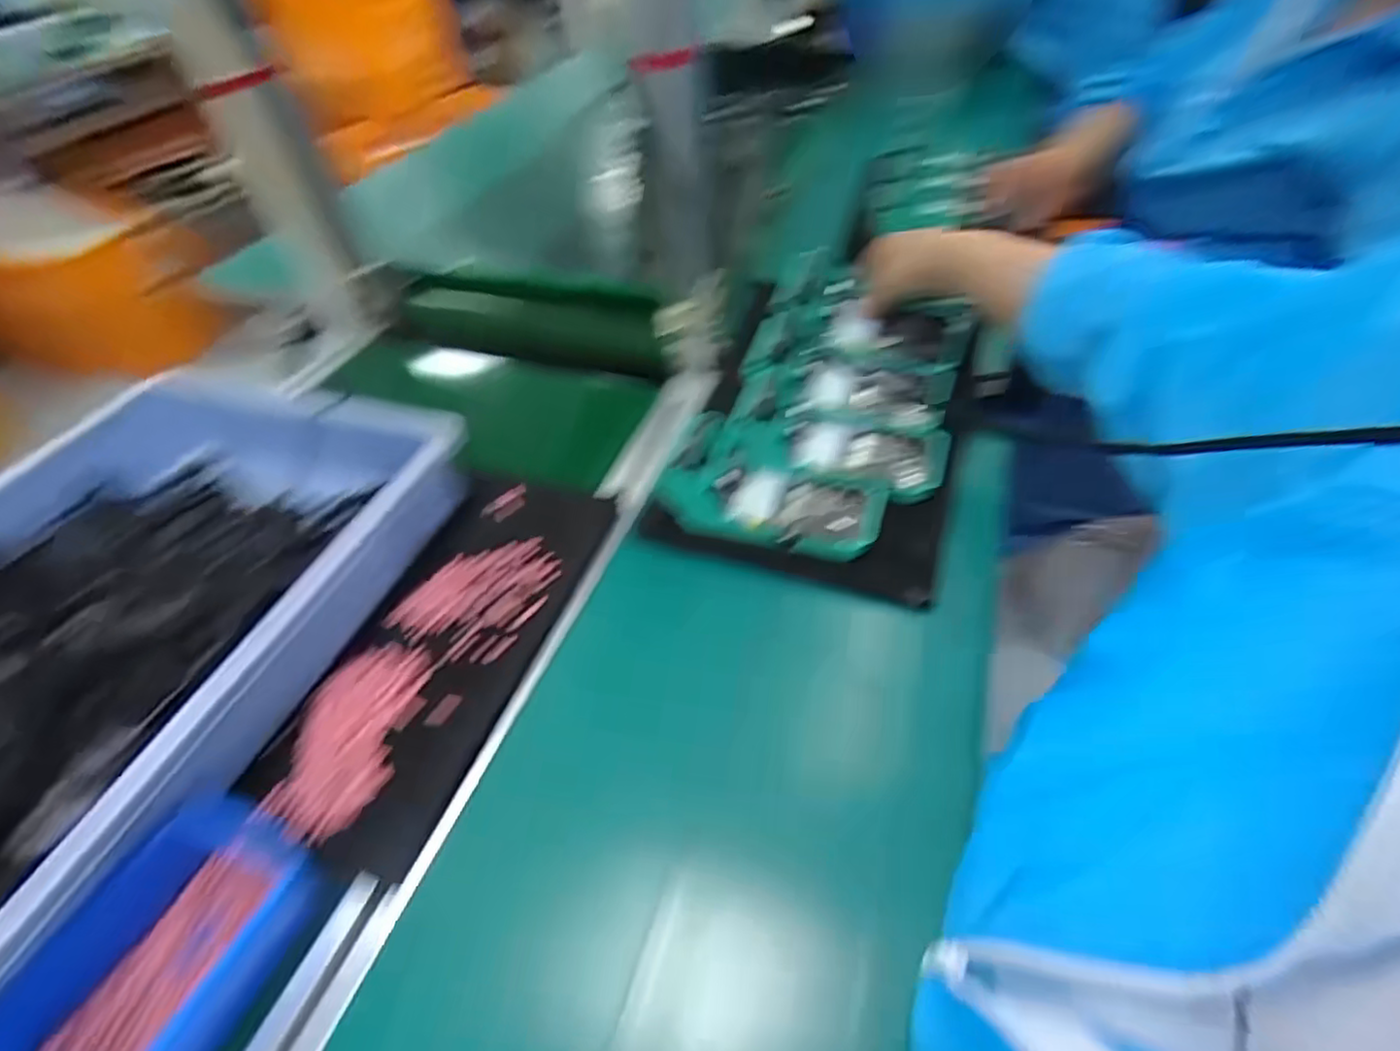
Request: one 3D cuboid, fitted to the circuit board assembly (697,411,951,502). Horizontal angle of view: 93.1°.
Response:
[{"bbox_3d":[0.147,-0.067,0.586,0.134,0.032,0.082,12,40,20],"label":"circuit board assembly"}]

